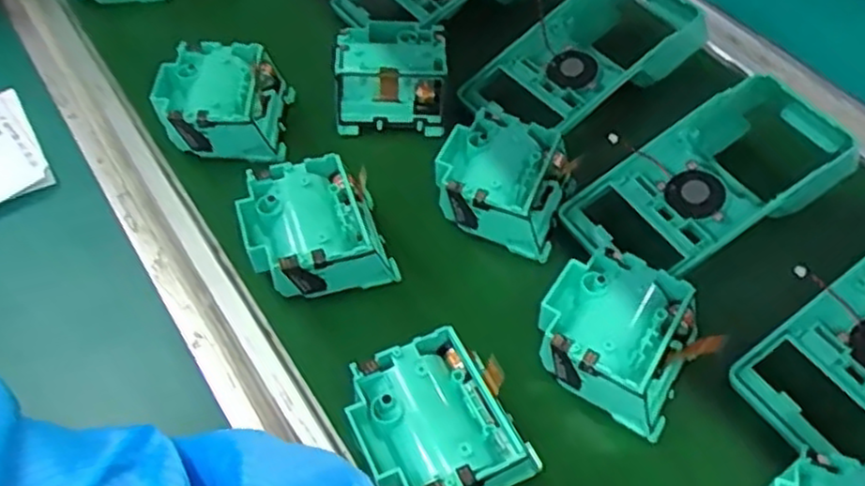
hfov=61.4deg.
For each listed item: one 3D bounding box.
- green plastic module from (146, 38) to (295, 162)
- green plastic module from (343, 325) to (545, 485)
[{"bbox_3d":[-0.145,-0.095,0.499,0.089,0.042,0.080,2,48,-1],"label":"green plastic module"},{"bbox_3d":[0.004,0.088,0.348,0.074,0.041,0.074,-19,52,-19],"label":"green plastic module"}]

